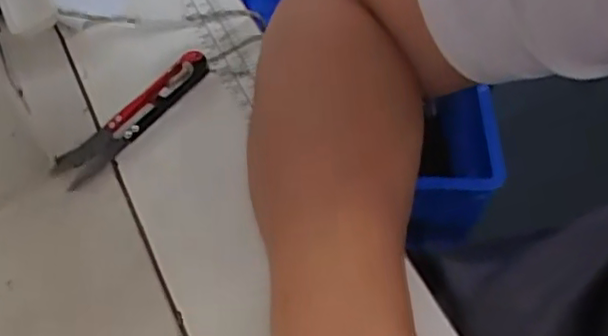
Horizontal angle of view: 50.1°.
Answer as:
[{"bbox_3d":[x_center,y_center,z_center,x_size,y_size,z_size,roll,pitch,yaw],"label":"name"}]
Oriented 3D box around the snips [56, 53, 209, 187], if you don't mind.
[{"bbox_3d":[-0.091,-0.029,0.354,0.020,0.012,0.100,38,64,22],"label":"snips"}]

